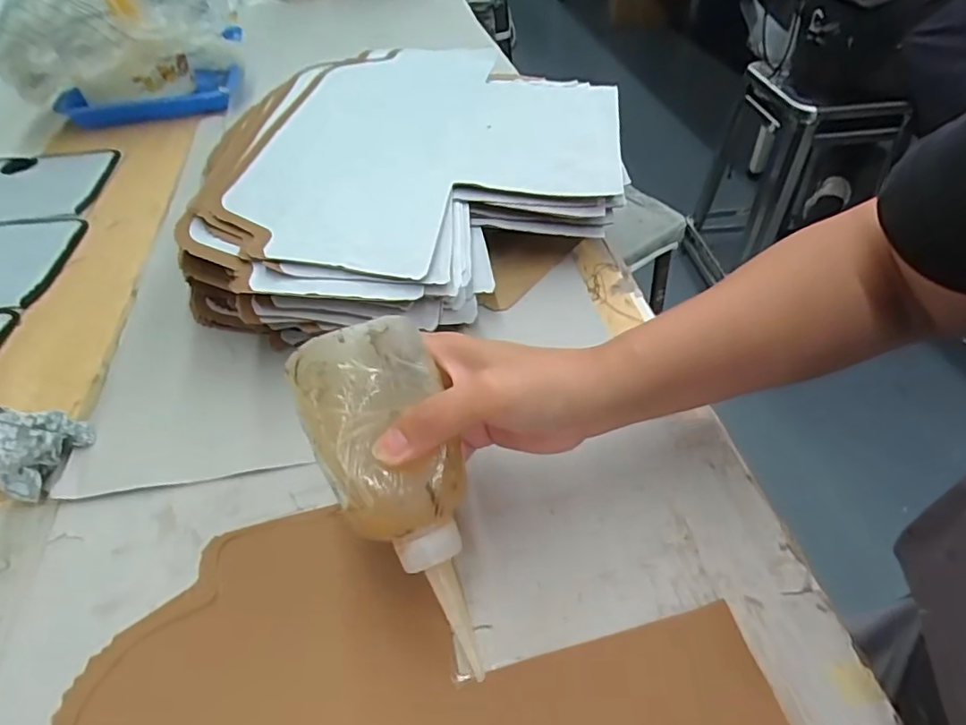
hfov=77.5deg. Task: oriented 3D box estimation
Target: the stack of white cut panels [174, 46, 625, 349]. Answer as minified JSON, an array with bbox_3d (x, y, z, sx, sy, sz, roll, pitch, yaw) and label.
[{"bbox_3d":[-0.066,-0.148,0.519,0.376,0.087,0.328,0,45,4],"label":"stack of white cut panels"}]

